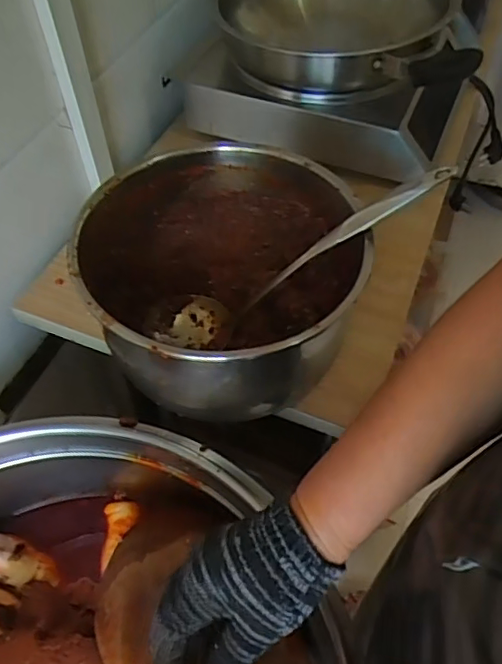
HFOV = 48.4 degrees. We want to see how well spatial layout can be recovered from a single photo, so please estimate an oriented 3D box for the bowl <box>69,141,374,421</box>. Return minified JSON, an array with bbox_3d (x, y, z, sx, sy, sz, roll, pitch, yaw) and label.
[{"bbox_3d":[-0.031,-0.057,0.597,0.266,0.151,0.286,-1,54,1],"label":"bowl"}]

